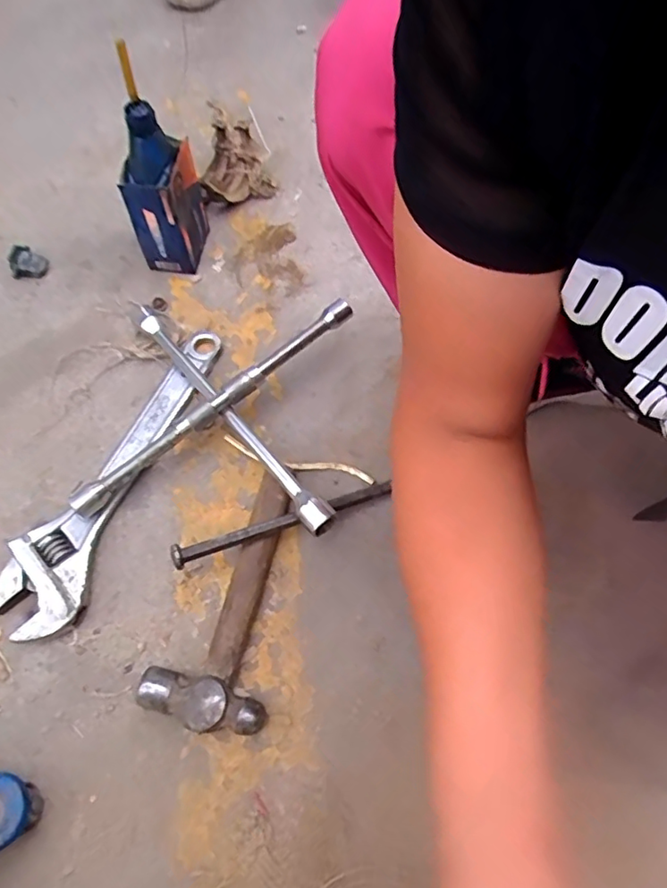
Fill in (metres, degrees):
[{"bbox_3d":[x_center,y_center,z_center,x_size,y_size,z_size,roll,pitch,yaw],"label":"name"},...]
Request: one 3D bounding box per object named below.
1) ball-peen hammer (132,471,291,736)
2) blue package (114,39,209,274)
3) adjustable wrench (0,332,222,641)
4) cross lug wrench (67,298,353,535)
[{"bbox_3d":[-0.103,0.136,0.547,0.106,0.035,0.241,7,65,2],"label":"ball-peen hammer"},{"bbox_3d":[-0.189,-0.293,0.638,0.061,0.225,0.089,16,66,6],"label":"blue package"},{"bbox_3d":[-0.228,0.018,0.602,0.085,0.026,0.360,18,66,7],"label":"adjustable wrench"},{"bbox_3d":[-0.122,-0.026,0.609,0.253,0.056,0.274,4,65,0],"label":"cross lug wrench"}]

